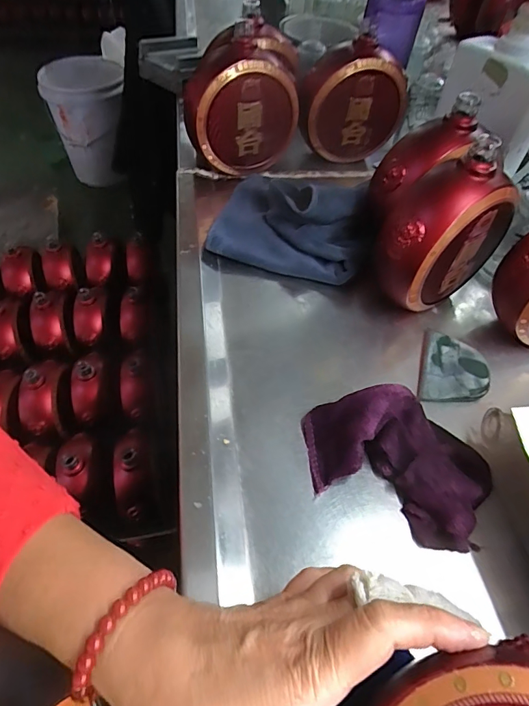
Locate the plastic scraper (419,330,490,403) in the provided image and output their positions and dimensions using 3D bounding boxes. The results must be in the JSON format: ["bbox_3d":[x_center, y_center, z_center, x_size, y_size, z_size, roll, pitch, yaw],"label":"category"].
[{"bbox_3d":[0.174,0.015,0.395,0.055,0.012,0.079,16,54,11],"label":"plastic scraper"}]

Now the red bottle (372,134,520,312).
[{"bbox_3d":[0.158,-0.113,0.394,0.138,0.132,0.067,-26,58,-20],"label":"red bottle"}]

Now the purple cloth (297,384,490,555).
[{"bbox_3d":[0.097,0.073,0.325,0.134,0.036,0.096,23,56,15],"label":"purple cloth"}]

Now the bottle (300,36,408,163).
[{"bbox_3d":[0.114,-0.334,0.576,0.139,0.126,0.057,-11,54,-10],"label":"bottle"}]

